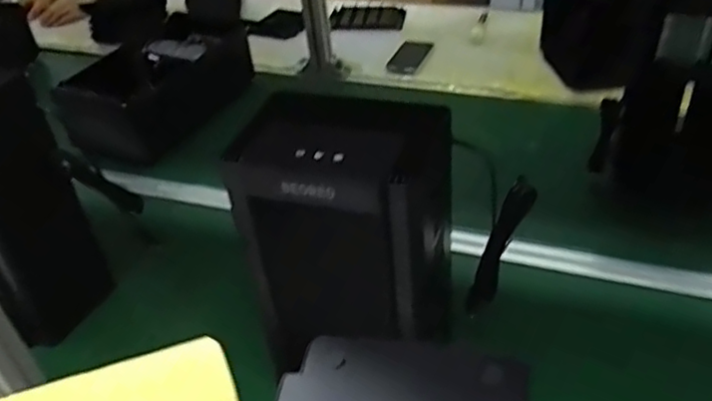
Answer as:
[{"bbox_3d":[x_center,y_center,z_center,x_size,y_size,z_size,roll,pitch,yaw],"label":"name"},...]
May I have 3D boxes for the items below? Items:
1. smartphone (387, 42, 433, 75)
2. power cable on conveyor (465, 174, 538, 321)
[{"bbox_3d":[0.114,-0.309,1.425,0.064,0.007,0.154,12,41,21],"label":"smartphone"},{"bbox_3d":[0.148,0.052,0.696,0.021,0.169,0.023,-5,35,-32],"label":"power cable on conveyor"}]

